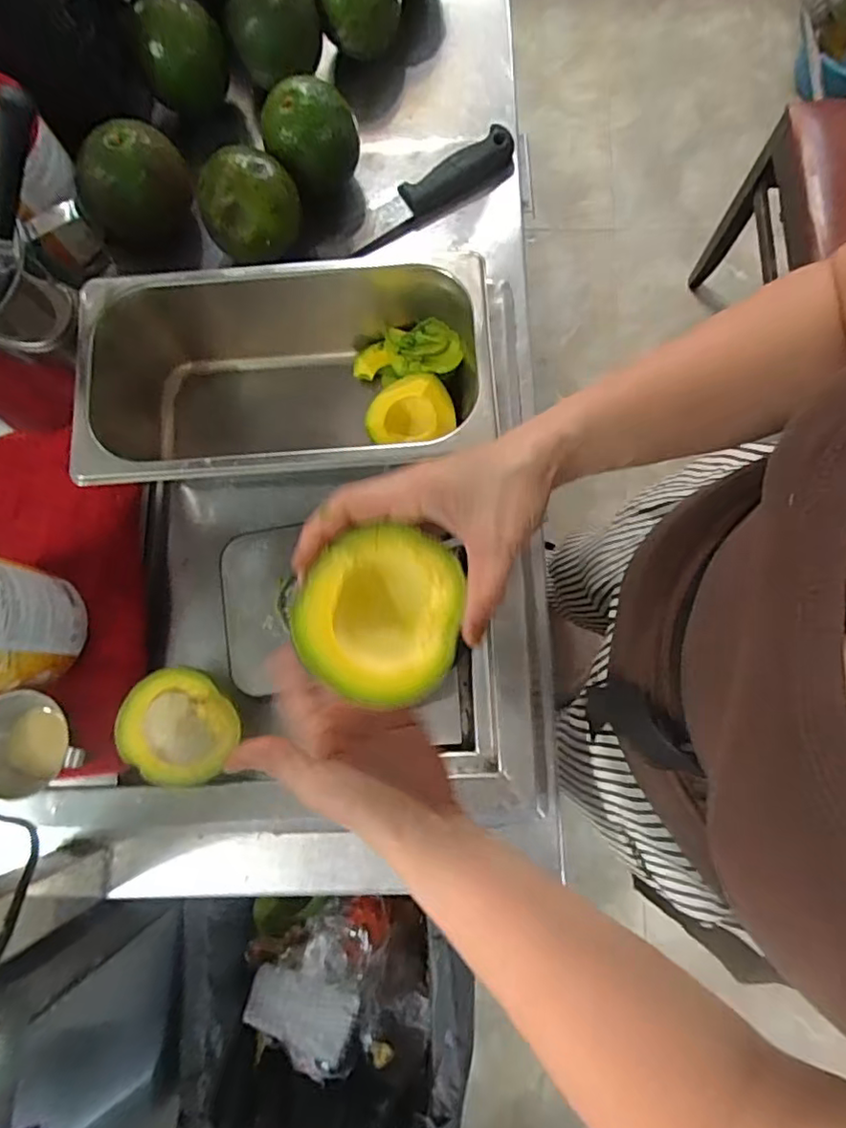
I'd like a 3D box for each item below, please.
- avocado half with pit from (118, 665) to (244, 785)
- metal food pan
[{"bbox_3d":[-0.186,0.124,0.446,0.080,0.048,0.085,0,78,1],"label":"avocado half with pit"},{"bbox_3d":[-0.121,-0.140,0.530,0.341,0.157,0.171,-4,78,1],"label":"metal food pan"}]

